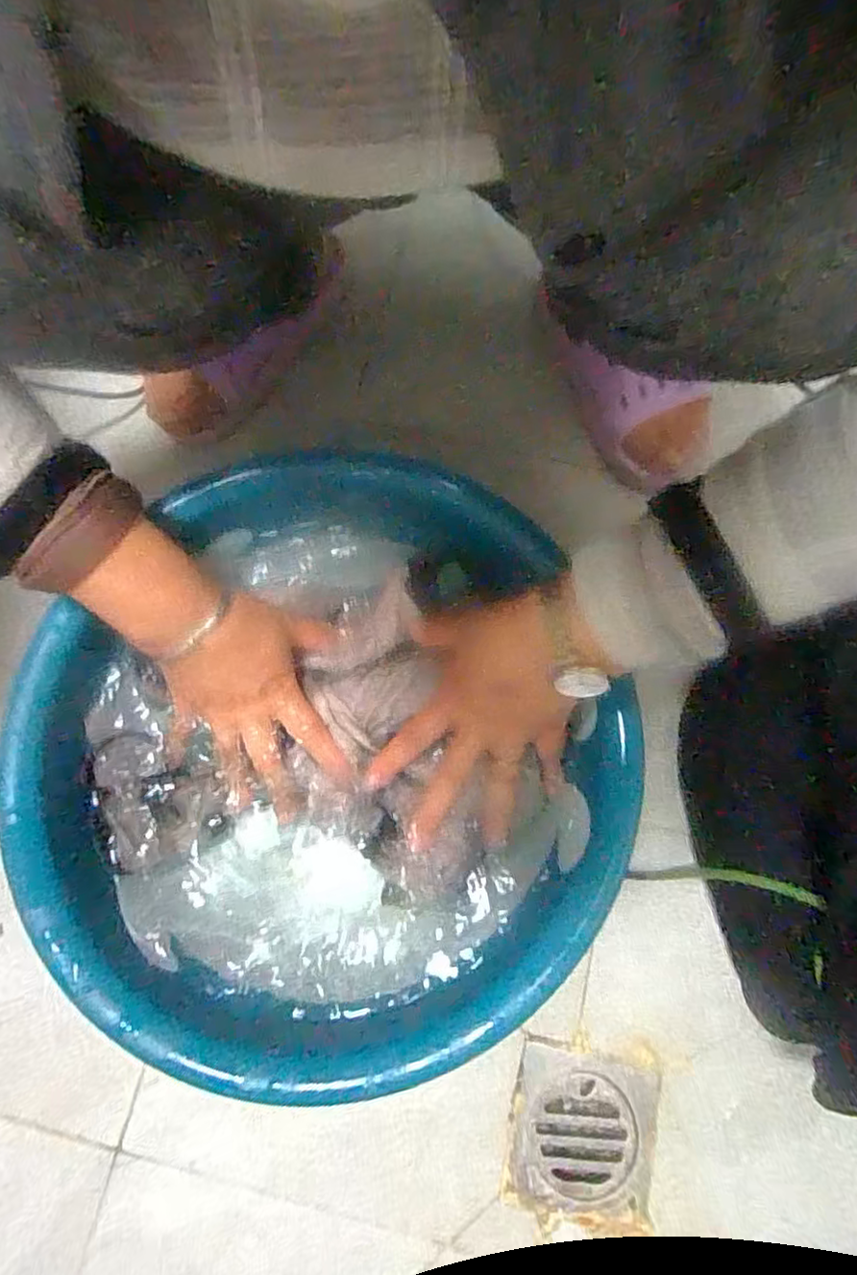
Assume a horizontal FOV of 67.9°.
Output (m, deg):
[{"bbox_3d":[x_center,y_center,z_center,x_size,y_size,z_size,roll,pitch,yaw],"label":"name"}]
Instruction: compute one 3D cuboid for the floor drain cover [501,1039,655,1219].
[{"bbox_3d":[0.106,0.340,0.439,0.096,0.007,0.095,11,75,3],"label":"floor drain cover"}]

